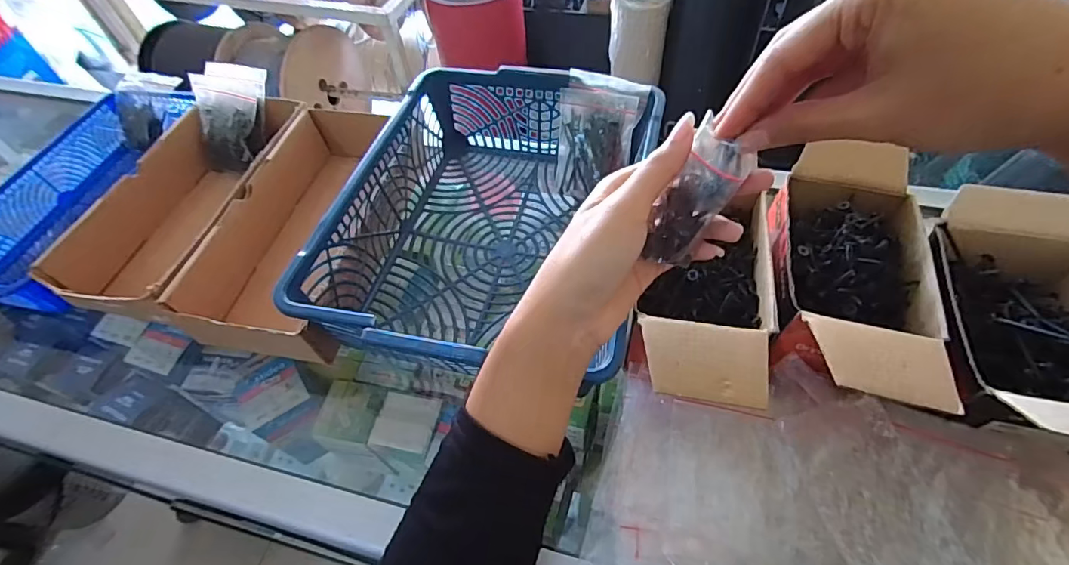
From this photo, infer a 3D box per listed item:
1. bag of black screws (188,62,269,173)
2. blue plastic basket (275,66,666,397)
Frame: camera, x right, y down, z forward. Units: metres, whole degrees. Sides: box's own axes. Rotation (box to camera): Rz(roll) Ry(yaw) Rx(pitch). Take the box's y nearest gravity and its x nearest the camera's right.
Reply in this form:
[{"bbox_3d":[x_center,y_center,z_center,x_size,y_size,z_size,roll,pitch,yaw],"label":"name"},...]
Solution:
[{"bbox_3d":[-0.319,-0.171,0.519,0.069,0.108,0.031,11,12,10],"label":"bag of black screws"},{"bbox_3d":[-0.028,-0.057,0.413,0.217,0.089,0.280,10,56,12],"label":"blue plastic basket"}]

